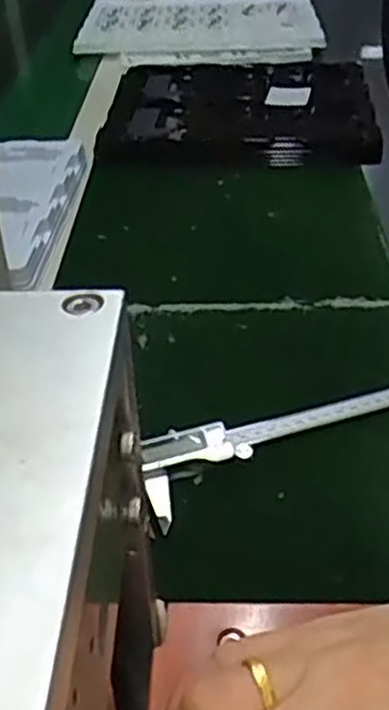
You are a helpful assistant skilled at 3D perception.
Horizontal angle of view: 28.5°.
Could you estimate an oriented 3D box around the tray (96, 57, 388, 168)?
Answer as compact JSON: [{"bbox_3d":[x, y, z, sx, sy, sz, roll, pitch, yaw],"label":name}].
[{"bbox_3d":[0.048,-0.310,0.945,0.305,0.045,0.331,-1,37,1],"label":"tray"}]

